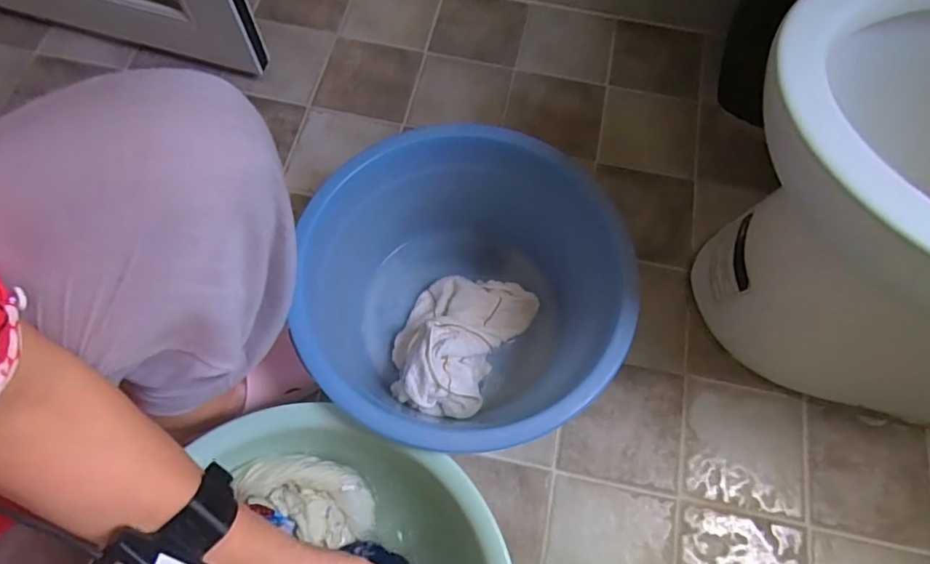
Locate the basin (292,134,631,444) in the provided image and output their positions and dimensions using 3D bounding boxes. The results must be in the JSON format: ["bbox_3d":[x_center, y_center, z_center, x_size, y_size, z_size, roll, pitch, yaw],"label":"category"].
[{"bbox_3d":[0.006,0.013,0.645,0.348,0.167,0.350,0,67,-1],"label":"basin"}]

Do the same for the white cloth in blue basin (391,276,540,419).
[{"bbox_3d":[-0.012,0.066,0.670,0.139,0.070,0.202,30,70,11],"label":"white cloth in blue basin"}]

